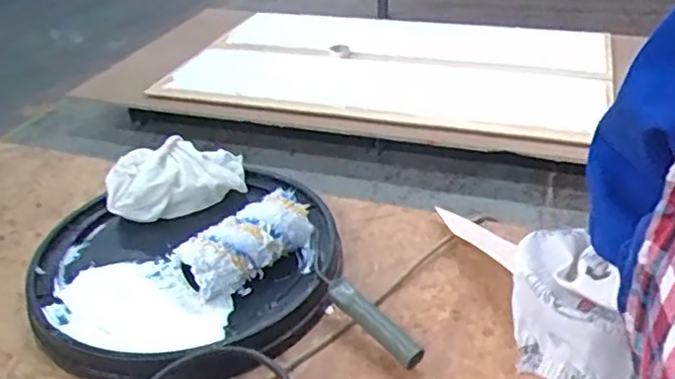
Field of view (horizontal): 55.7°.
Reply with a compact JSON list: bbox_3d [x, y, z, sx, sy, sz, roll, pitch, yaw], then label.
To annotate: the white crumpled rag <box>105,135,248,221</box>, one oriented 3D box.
[{"bbox_3d":[-0.188,-0.014,0.750,0.160,0.055,0.077,-14,35,-19],"label":"white crumpled rag"}]

